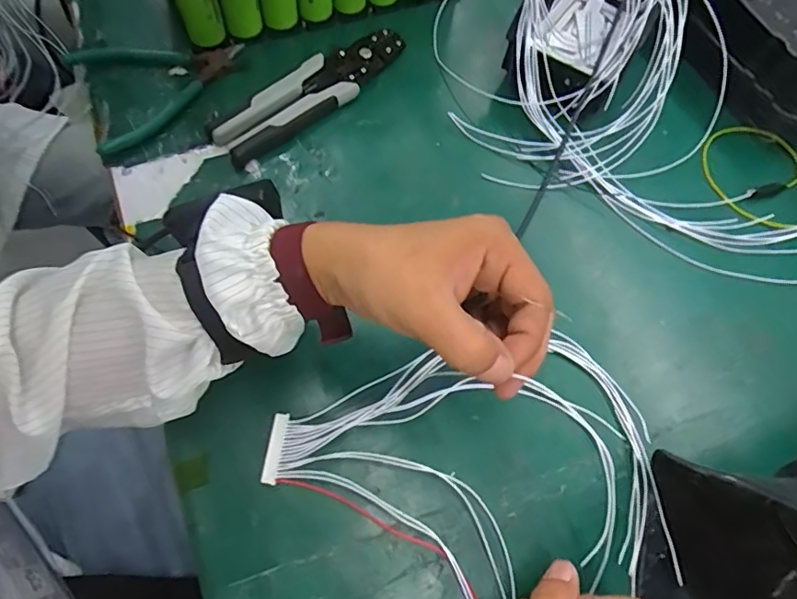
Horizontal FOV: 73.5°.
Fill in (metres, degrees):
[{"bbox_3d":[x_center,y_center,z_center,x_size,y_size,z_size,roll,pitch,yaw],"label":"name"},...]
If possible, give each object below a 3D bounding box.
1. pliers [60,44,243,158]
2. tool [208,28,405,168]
[{"bbox_3d":[-0.201,-0.190,0.456,0.135,0.019,0.121,-24,69,-14],"label":"pliers"},{"bbox_3d":[-0.073,-0.187,0.470,0.199,0.017,0.050,-40,74,-19],"label":"tool"}]

